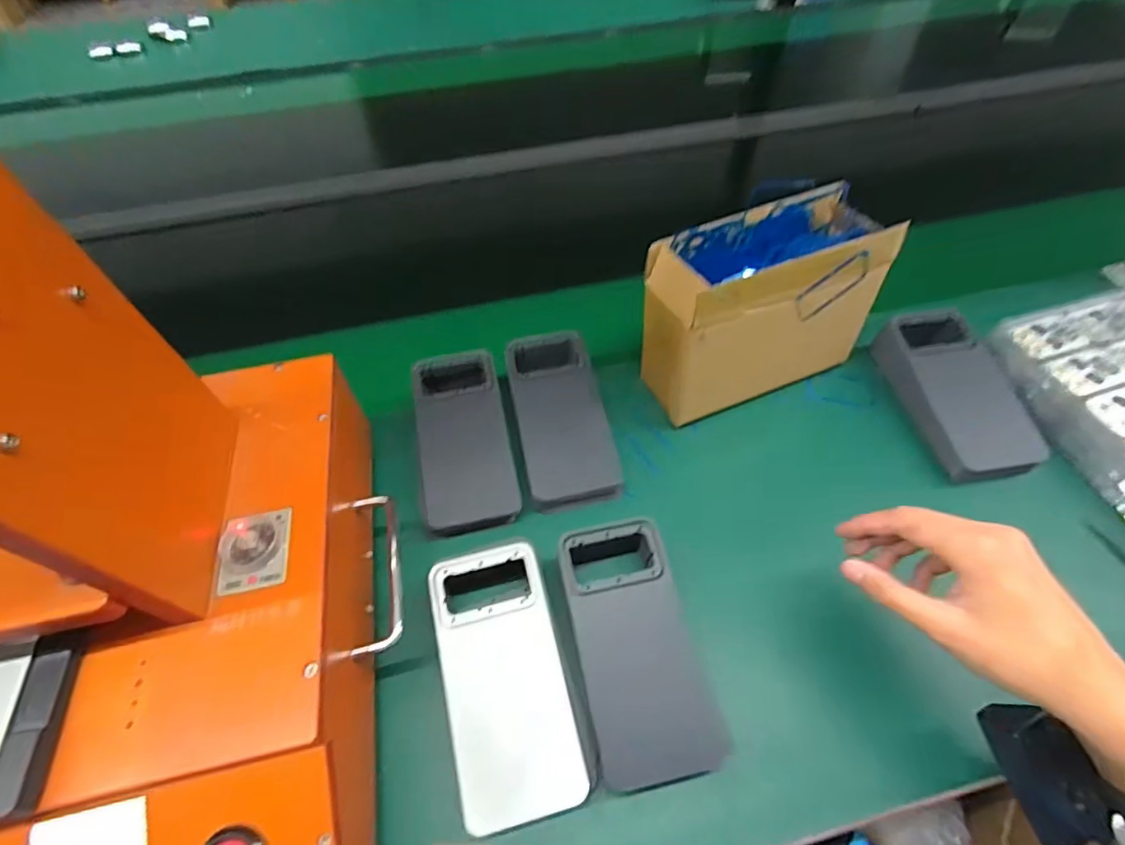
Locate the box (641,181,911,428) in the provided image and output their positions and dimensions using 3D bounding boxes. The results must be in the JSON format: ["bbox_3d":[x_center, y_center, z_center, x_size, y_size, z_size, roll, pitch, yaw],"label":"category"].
[{"bbox_3d":[0.171,-0.099,0.472,0.193,0.156,0.088,-20,57,-12],"label":"box"}]

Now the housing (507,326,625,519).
[{"bbox_3d":[0.000,-0.007,0.469,0.077,0.029,0.164,-9,56,-5],"label":"housing"}]

